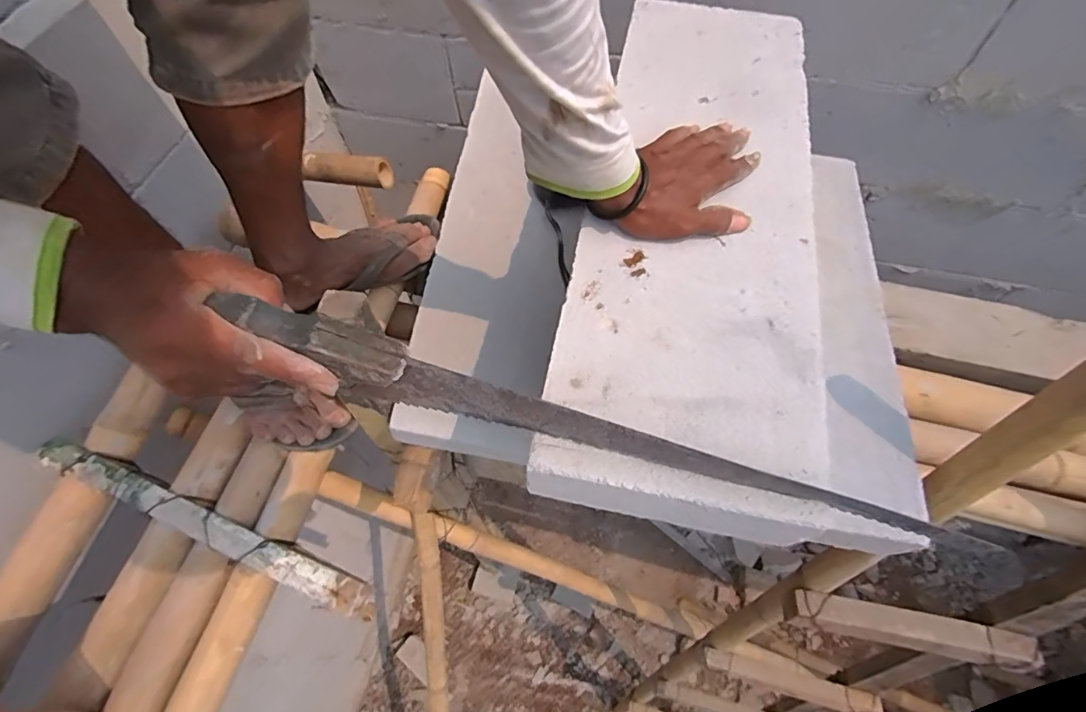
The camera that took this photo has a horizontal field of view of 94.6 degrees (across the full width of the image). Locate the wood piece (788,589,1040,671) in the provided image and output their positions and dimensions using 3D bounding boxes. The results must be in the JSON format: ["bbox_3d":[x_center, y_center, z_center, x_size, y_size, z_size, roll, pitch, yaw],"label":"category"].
[{"bbox_3d":[0.570,0.426,0.786,0.340,0.072,0.052,10,62,6],"label":"wood piece"}]

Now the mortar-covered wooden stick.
[{"bbox_3d":[-0.390,0.191,0.573,0.455,0.029,0.035,19,63,11],"label":"mortar-covered wooden stick"}]

